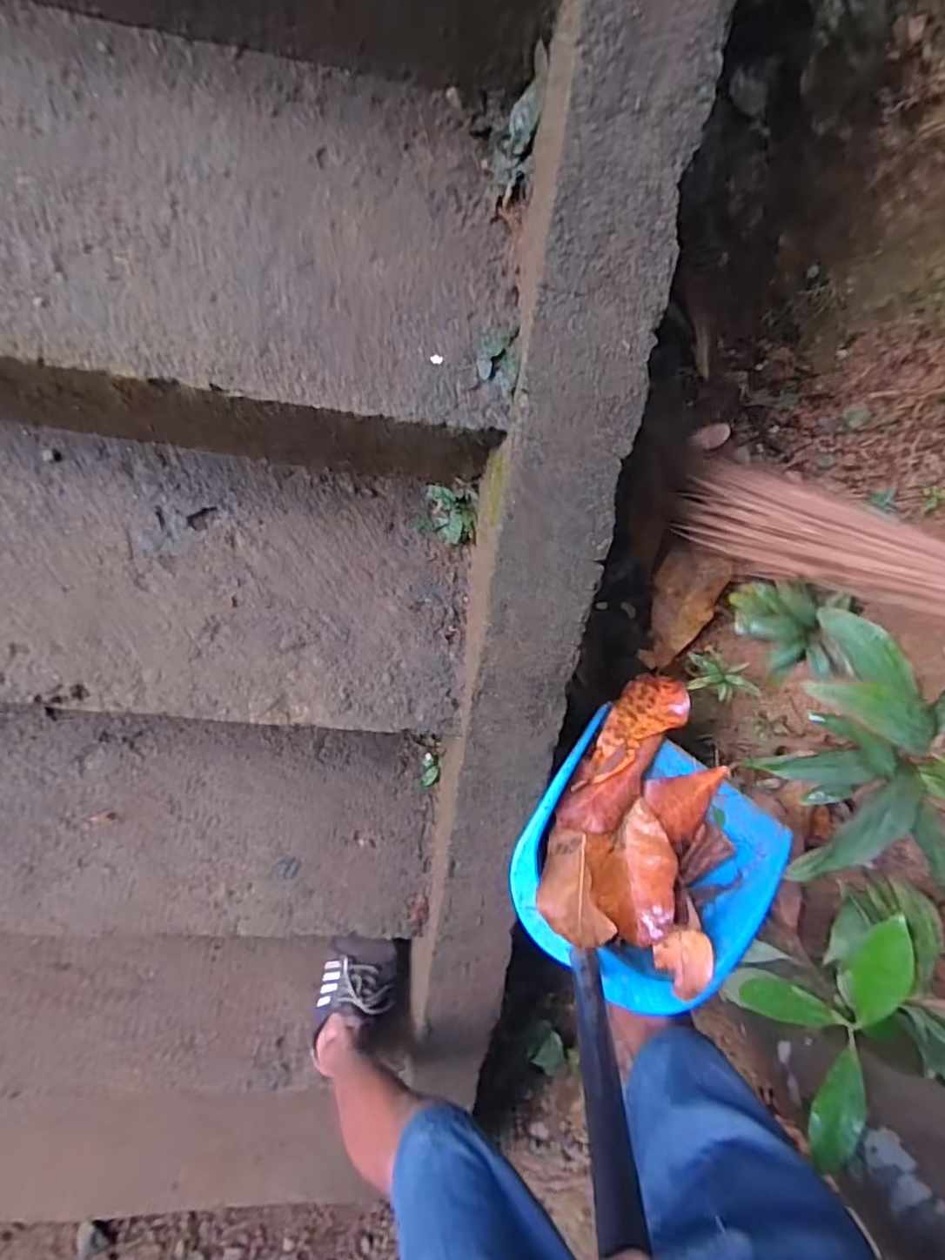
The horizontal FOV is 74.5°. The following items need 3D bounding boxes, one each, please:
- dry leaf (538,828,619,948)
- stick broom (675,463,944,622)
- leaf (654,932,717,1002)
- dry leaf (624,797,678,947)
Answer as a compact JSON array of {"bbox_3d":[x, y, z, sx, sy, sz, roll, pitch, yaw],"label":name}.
[{"bbox_3d":[0.110,0.293,0.707,0.076,0.014,0.128,-9,66,-20],"label":"dry leaf"},{"bbox_3d":[0.335,-0.046,0.516,0.037,0.504,0.078,-18,119,-10],"label":"stick broom"},{"bbox_3d":[0.239,0.368,0.694,0.061,0.013,0.059,-48,54,-8],"label":"leaf"},{"bbox_3d":[0.207,0.275,0.715,0.046,0.032,0.151,8,57,-9],"label":"dry leaf"}]

